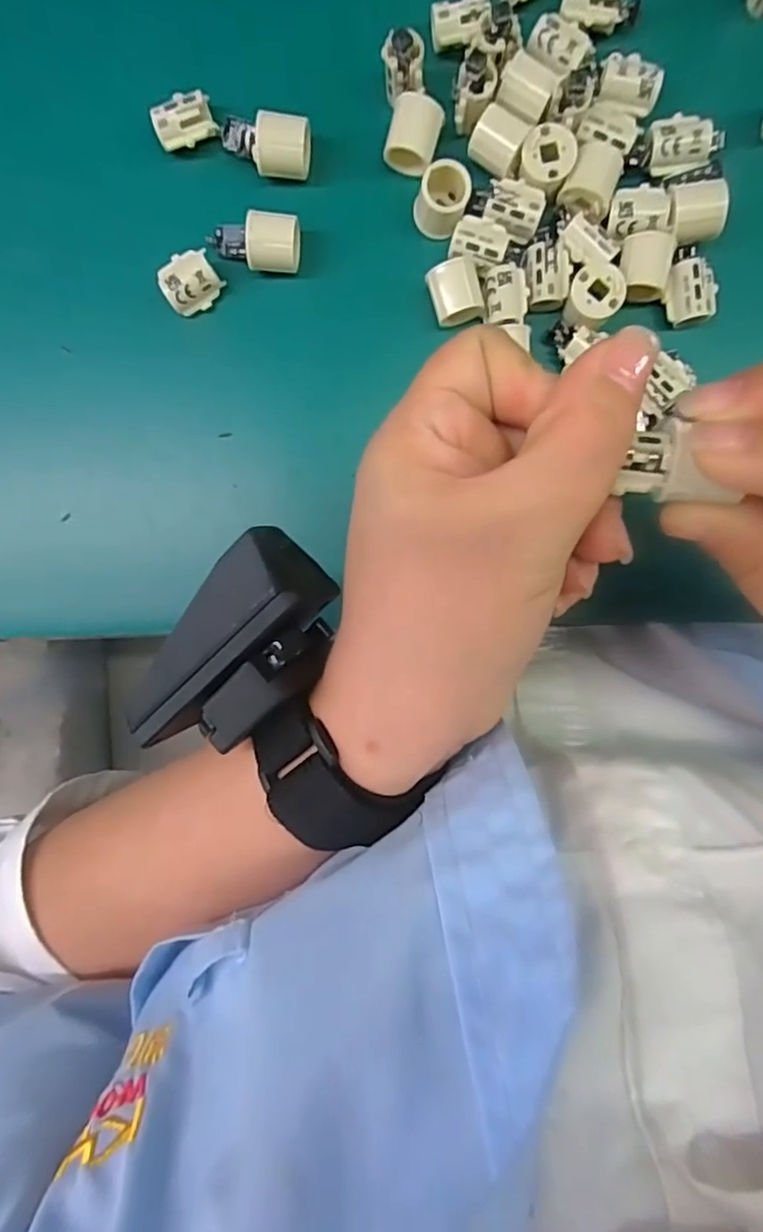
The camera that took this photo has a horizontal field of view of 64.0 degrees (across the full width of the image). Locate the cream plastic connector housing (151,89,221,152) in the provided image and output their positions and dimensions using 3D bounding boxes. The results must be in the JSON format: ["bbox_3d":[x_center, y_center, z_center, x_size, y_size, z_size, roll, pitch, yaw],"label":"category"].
[{"bbox_3d":[-0.077,-0.192,0.238,0.023,0.010,0.015,-20,91,3],"label":"cream plastic connector housing"}]

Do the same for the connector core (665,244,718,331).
[{"bbox_3d":[0.120,-0.128,0.236,0.016,0.010,0.027,-3,92,3],"label":"connector core"}]

